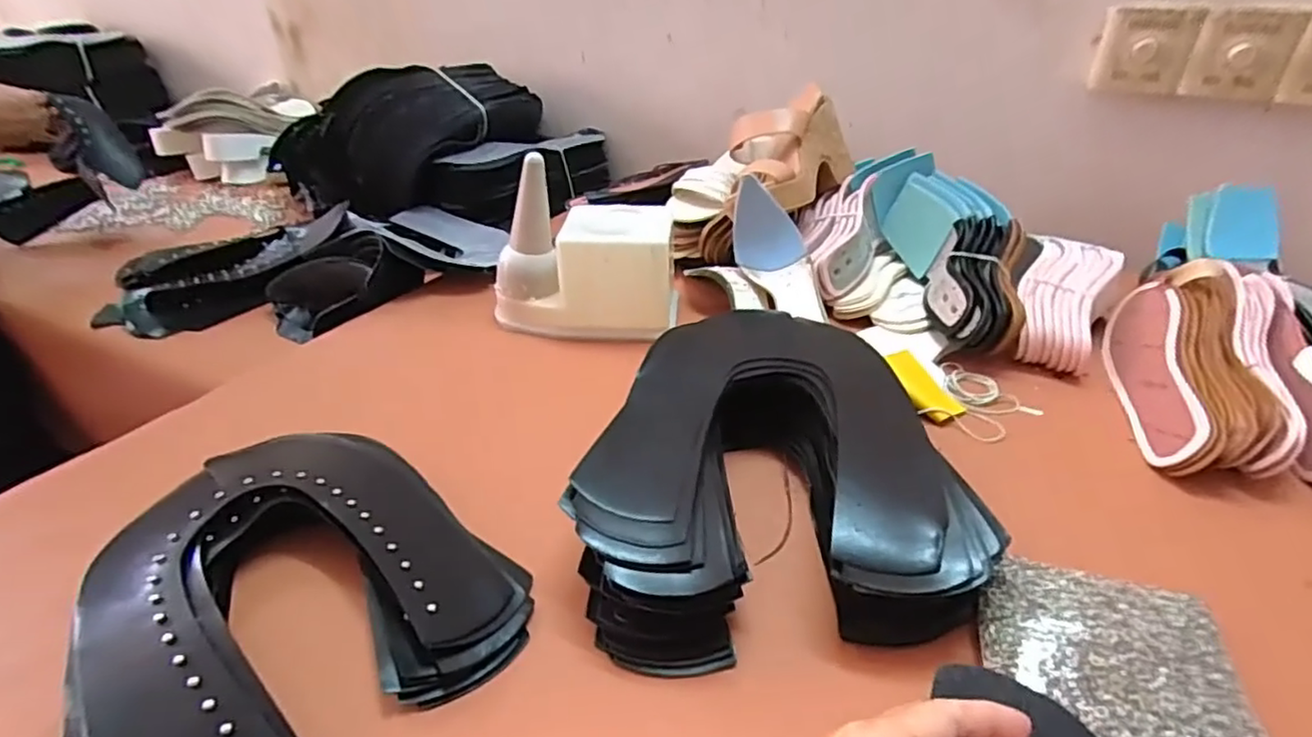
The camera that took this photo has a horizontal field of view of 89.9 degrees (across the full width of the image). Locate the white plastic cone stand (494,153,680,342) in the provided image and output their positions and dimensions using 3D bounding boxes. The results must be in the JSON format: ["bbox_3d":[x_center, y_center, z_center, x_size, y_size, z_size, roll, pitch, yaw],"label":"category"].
[{"bbox_3d":[-0.076,-0.115,0.684,0.194,0.147,0.103,5,34,9],"label":"white plastic cone stand"}]

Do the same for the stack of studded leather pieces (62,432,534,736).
[{"bbox_3d":[-0.246,0.144,0.417,0.281,0.057,0.234,27,42,34],"label":"stack of studded leather pieces"}]

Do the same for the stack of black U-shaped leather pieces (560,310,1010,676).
[{"bbox_3d":[0.071,0.063,0.495,0.256,0.080,0.297,-3,34,-3],"label":"stack of black U-shaped leather pieces"}]

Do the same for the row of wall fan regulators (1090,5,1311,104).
[{"bbox_3d":[0.649,-0.324,0.684,0.330,0.088,0.041,18,38,26],"label":"row of wall fan regulators"}]

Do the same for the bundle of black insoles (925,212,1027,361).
[{"bbox_3d":[0.320,-0.085,0.662,0.081,0.063,0.172,12,51,18],"label":"bundle of black insoles"}]

